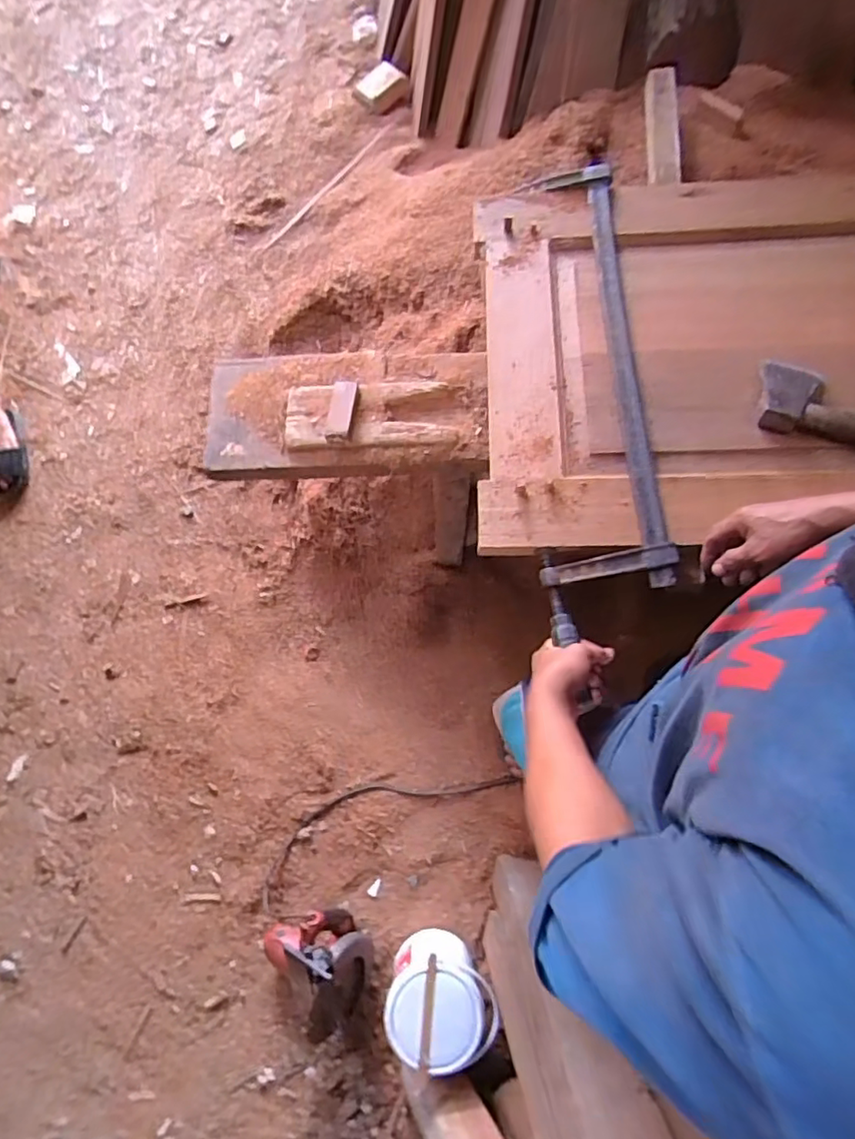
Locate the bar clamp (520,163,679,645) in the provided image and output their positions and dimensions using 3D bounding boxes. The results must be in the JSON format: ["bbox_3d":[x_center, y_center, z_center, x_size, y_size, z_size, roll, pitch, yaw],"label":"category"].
[{"bbox_3d":[0.229,-0.269,0.832,0.155,0.039,0.736,0,73,2],"label":"bar clamp"}]

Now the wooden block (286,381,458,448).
[{"bbox_3d":[-0.090,-0.240,0.920,0.255,0.023,0.109,-1,76,2],"label":"wooden block"}]

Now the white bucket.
[{"bbox_3d":[0.026,0.860,1.203,0.188,0.209,0.191,-1,75,4],"label":"white bucket"}]

